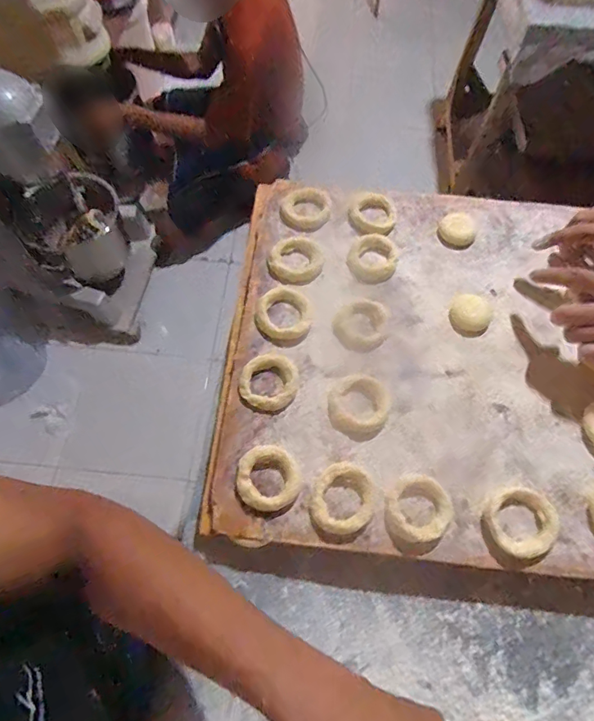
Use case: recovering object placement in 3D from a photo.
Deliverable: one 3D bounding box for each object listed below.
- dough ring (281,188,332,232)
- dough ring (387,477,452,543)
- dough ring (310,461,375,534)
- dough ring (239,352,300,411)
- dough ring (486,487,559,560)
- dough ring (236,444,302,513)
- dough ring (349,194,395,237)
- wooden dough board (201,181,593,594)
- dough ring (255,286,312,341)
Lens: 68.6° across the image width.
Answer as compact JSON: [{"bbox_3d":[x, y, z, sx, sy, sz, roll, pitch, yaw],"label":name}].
[{"bbox_3d":[0.011,-0.183,0.524,0.060,0.015,0.058,1,67,-1],"label":"dough ring"},{"bbox_3d":[0.112,0.135,0.396,0.055,0.017,0.057,1,67,-1],"label":"dough ring"},{"bbox_3d":[0.043,0.126,0.399,0.055,0.008,0.062,9,67,3],"label":"dough ring"},{"bbox_3d":[-0.028,0.021,0.440,0.058,0.009,0.057,1,67,-1],"label":"dough ring"},{"bbox_3d":[0.203,0.147,0.394,0.062,0.013,0.056,-23,69,-11],"label":"dough ring"},{"bbox_3d":[-0.027,0.109,0.404,0.057,0.013,0.058,1,67,-1],"label":"dough ring"},{"bbox_3d":[0.091,-0.177,0.522,0.053,0.007,0.056,1,67,-1],"label":"dough ring"},{"bbox_3d":[0.211,-0.003,0.462,0.570,0.029,0.422,5,67,1],"label":"wooden dough board"},{"bbox_3d":[-0.014,-0.051,0.473,0.063,0.008,0.059,1,67,-1],"label":"dough ring"}]

